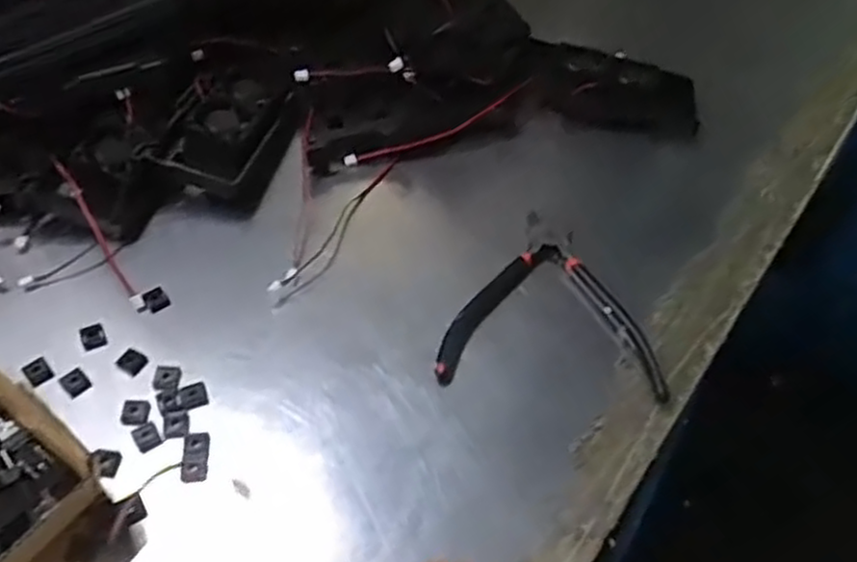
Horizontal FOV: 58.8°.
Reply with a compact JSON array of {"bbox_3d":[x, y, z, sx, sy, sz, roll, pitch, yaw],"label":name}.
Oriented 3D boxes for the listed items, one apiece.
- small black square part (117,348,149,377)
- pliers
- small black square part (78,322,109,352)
[{"bbox_3d":[-0.168,0.046,0.431,0.015,0.004,0.013,31,59,16],"label":"small black square part"},{"bbox_3d":[0.075,0.009,0.468,0.130,0.010,0.131,6,53,1],"label":"pliers"},{"bbox_3d":[-0.193,0.032,0.438,0.014,0.004,0.017,-25,61,-20],"label":"small black square part"}]

